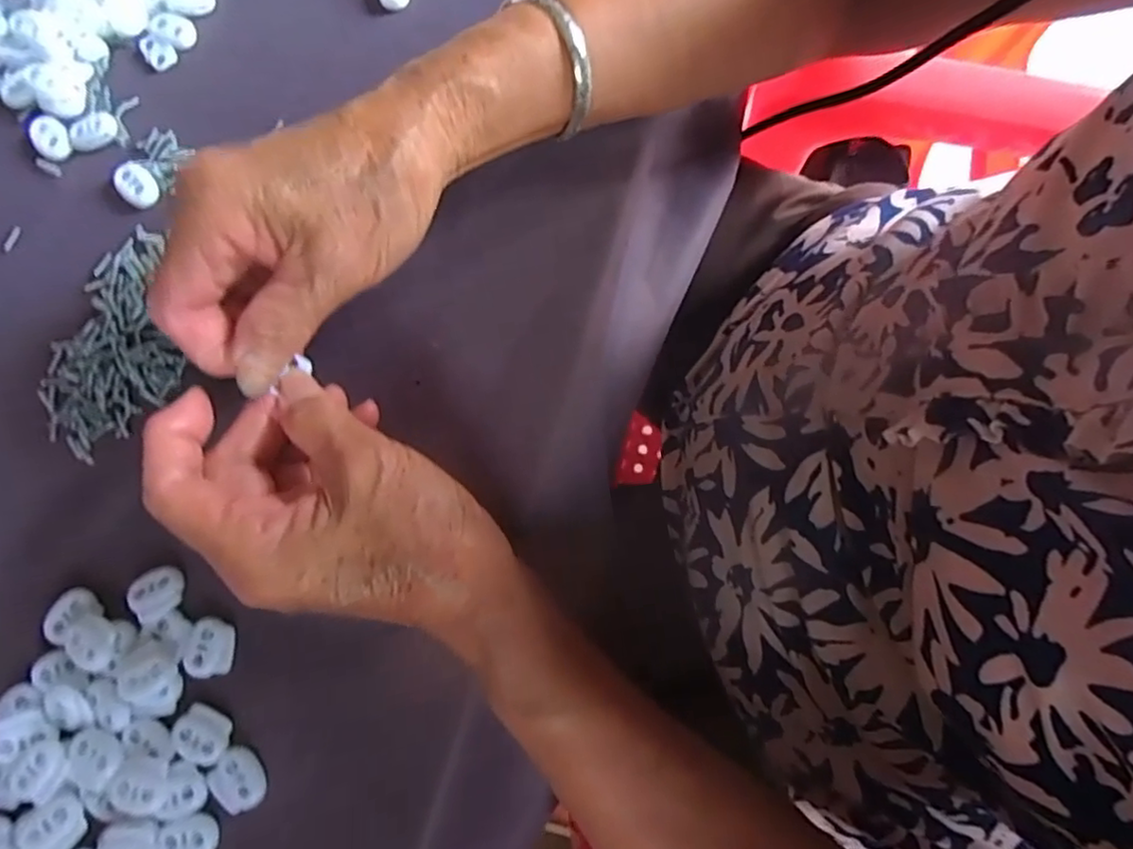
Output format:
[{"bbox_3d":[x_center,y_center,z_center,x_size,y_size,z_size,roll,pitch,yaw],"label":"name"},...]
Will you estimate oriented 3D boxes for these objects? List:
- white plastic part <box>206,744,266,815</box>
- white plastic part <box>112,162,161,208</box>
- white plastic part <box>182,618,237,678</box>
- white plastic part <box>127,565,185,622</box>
[{"bbox_3d":[-0.129,0.139,0.248,0.020,0.004,0.023,-38,81,-7],"label":"white plastic part"},{"bbox_3d":[-0.202,-0.113,0.300,0.022,0.005,0.017,37,81,7],"label":"white plastic part"},{"bbox_3d":[-0.144,0.091,0.258,0.019,0.004,0.023,12,79,3],"label":"white plastic part"},{"bbox_3d":[-0.168,0.068,0.261,0.022,0.004,0.019,-37,81,-6],"label":"white plastic part"}]

